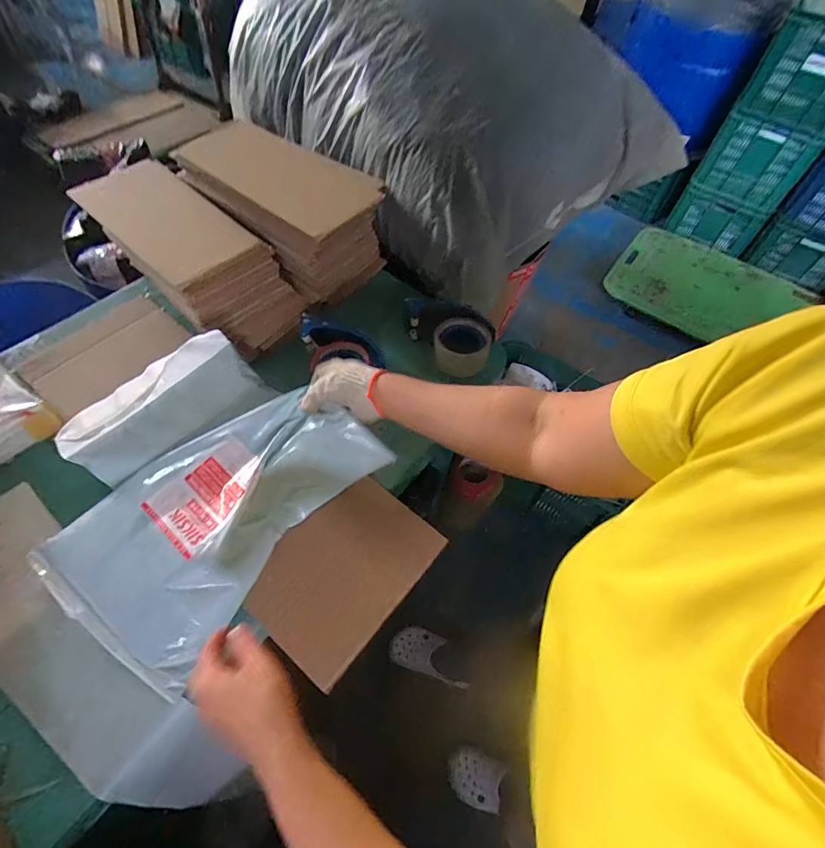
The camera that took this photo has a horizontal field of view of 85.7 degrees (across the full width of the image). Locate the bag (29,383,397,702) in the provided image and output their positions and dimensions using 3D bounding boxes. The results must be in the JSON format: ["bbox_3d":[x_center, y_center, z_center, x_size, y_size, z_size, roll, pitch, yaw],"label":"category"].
[{"bbox_3d":[-0.221,0.091,0.504,0.205,0.094,0.329,35,61,17],"label":"bag"}]

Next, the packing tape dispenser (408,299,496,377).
[{"bbox_3d":[0.053,-0.143,0.729,0.151,0.068,0.085,18,57,6],"label":"packing tape dispenser"}]

